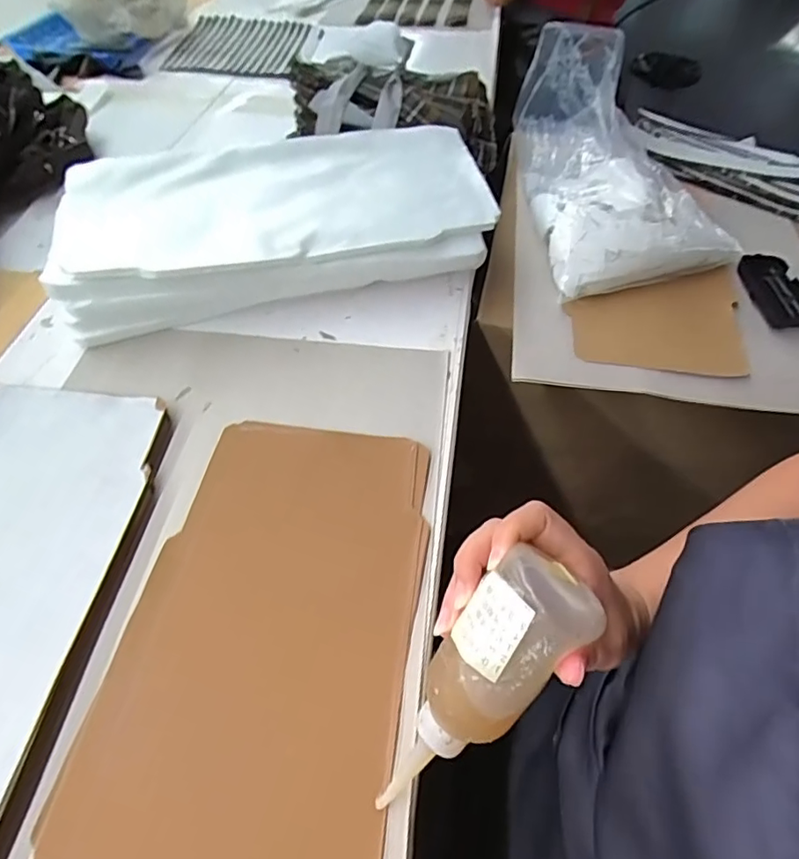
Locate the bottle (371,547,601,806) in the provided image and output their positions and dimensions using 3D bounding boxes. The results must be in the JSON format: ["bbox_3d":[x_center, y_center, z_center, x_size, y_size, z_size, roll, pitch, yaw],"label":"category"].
[{"bbox_3d":[0.038,0.142,0.294,0.051,0.162,0.039,39,18,25],"label":"bottle"}]

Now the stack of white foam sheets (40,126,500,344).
[{"bbox_3d":[-0.127,-0.226,0.561,0.440,0.065,0.186,-13,72,-6],"label":"stack of white foam sheets"}]

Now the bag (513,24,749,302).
[{"bbox_3d":[0.263,-0.337,0.657,0.211,0.166,0.331,-8,54,-6],"label":"bag"}]

